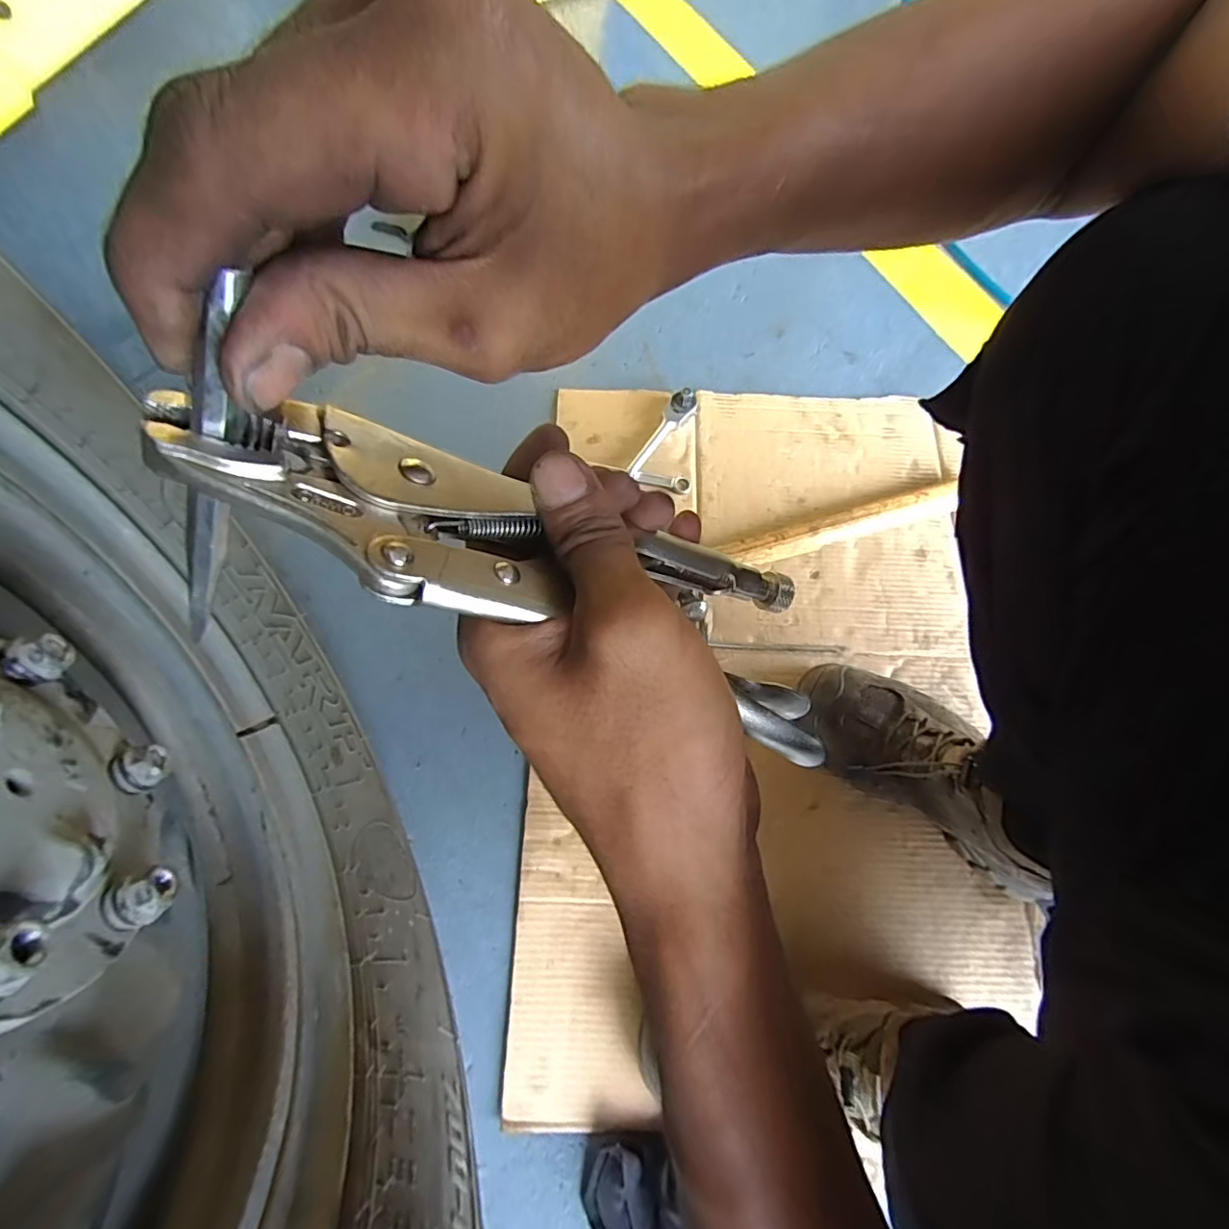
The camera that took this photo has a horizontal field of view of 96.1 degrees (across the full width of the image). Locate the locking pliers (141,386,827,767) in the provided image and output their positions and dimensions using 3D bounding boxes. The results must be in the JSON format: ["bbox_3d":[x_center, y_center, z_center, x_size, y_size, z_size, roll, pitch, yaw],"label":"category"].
[{"bbox_3d":[-0.023,-0.015,0.179,0.207,0.018,0.078,22,43,-19],"label":"locking pliers"}]

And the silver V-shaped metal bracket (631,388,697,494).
[{"bbox_3d":[0.065,-0.212,0.668,0.068,0.031,0.125,10,71,3],"label":"silver V-shaped metal bracket"}]

